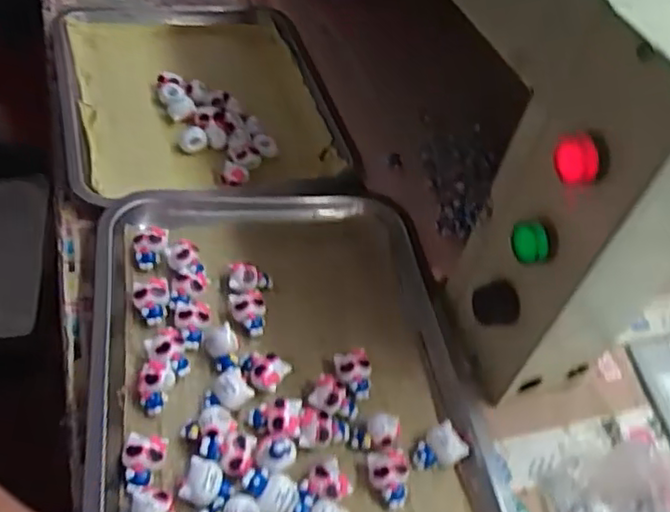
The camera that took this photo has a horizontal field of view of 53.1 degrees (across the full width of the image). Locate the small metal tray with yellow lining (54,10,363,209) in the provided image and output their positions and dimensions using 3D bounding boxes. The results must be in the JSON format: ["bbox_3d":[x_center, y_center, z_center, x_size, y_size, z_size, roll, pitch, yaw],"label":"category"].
[{"bbox_3d":[-0.142,-0.171,0.697,0.265,0.026,0.338,-10,48,-17],"label":"small metal tray with yellow lining"}]

